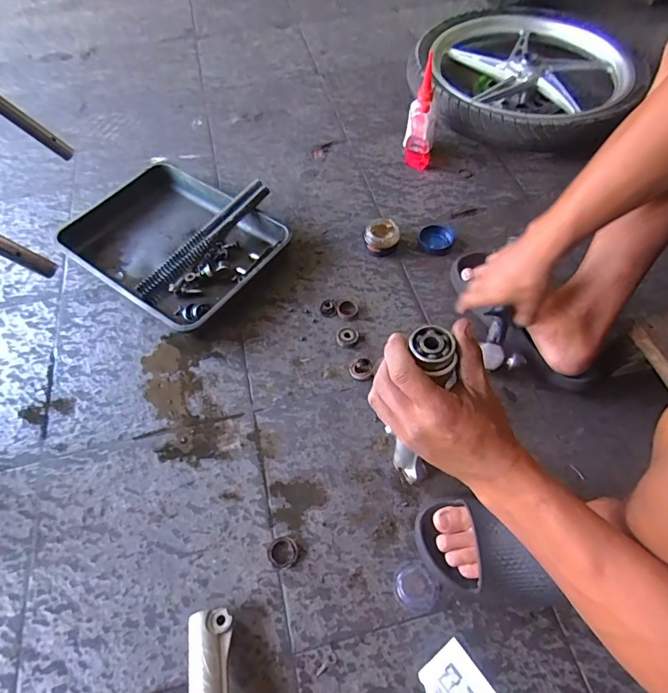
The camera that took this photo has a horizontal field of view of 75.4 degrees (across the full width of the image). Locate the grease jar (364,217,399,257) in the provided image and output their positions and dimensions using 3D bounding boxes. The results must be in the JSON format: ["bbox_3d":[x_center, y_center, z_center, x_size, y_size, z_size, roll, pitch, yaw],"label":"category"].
[{"bbox_3d":[0.087,-0.199,0.793,0.061,0.031,0.071,3,59,3],"label":"grease jar"}]

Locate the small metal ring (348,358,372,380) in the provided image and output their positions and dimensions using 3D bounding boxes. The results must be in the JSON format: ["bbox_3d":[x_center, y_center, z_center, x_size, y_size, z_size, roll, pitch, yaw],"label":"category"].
[{"bbox_3d":[0.042,0.034,0.659,0.036,0.016,0.033,-1,59,1],"label":"small metal ring"}]

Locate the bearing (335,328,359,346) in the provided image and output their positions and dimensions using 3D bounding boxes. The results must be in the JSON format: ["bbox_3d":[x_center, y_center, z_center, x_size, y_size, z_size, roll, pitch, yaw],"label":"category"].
[{"bbox_3d":[0.021,-0.016,0.691,0.033,0.006,0.035,-1,59,1],"label":"bearing"}]

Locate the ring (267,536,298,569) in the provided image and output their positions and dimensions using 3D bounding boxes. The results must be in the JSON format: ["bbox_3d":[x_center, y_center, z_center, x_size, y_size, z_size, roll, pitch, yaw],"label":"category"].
[{"bbox_3d":[-0.063,0.252,0.529,0.037,0.009,0.035,-1,59,1],"label":"ring"}]

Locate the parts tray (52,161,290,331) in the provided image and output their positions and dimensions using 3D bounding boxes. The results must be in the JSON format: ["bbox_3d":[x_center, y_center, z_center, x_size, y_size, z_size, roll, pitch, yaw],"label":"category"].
[{"bbox_3d":[-0.272,-0.196,0.780,0.345,0.065,0.297,32,65,19],"label":"parts tray"}]

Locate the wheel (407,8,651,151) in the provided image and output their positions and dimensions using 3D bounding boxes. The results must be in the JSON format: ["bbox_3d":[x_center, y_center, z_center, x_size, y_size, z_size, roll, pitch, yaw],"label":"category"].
[{"bbox_3d":[0.427,-0.625,1.008,0.488,0.100,0.525,-1,59,1],"label":"wheel"}]

